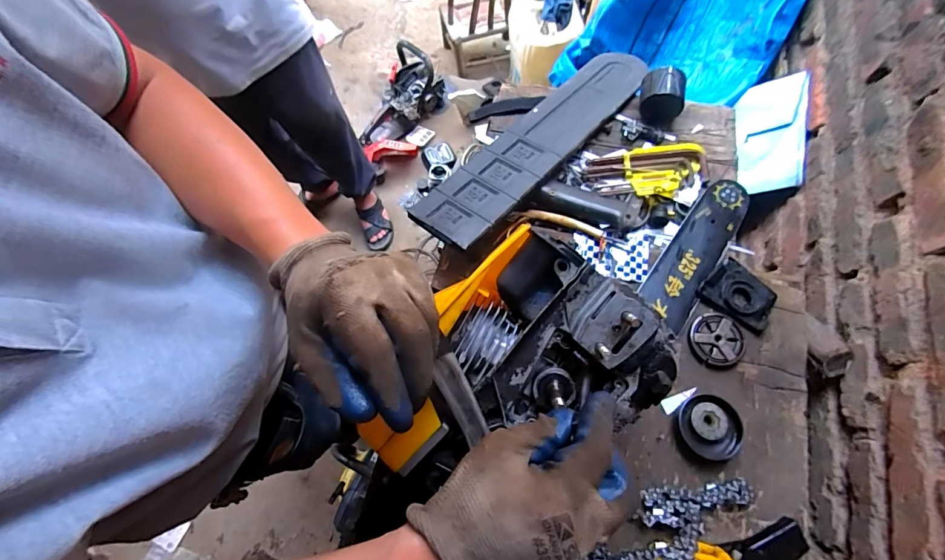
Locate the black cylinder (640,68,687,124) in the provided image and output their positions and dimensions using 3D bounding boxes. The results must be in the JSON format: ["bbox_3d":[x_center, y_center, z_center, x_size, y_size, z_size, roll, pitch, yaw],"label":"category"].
[{"bbox_3d":[0.287,-0.281,0.634,0.063,0.058,0.054,13,71,7],"label":"black cylinder"}]

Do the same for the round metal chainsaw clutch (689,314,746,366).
[{"bbox_3d":[0.308,0.075,0.525,0.063,0.009,0.062,-1,70,2],"label":"round metal chainsaw clutch"}]

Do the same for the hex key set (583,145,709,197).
[{"bbox_3d":[0.256,-0.157,0.608,0.167,0.024,0.083,-10,70,-1],"label":"hex key set"}]

